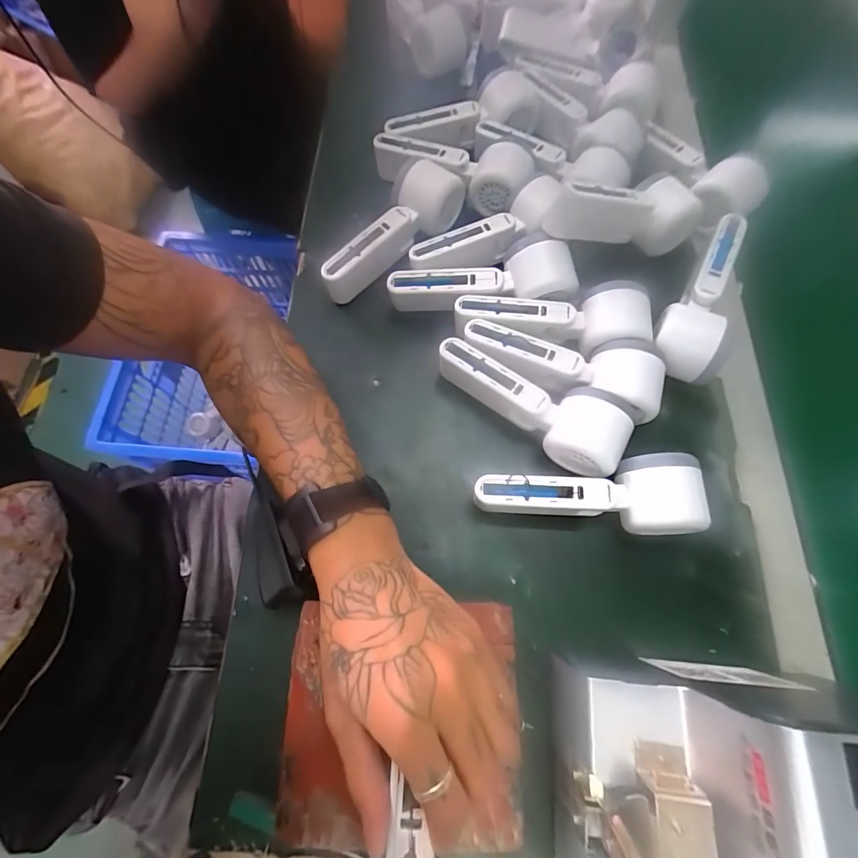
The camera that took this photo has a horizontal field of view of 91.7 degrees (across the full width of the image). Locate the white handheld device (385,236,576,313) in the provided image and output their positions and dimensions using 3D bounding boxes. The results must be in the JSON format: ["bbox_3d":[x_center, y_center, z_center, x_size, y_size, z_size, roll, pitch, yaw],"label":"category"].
[{"bbox_3d":[0.050,-0.130,0.375,0.172,0.056,0.049,-2,71,-1],"label":"white handheld device"}]

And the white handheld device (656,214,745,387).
[{"bbox_3d":[0.249,-0.115,0.371,0.064,0.048,0.167,31,74,10],"label":"white handheld device"}]

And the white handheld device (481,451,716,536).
[{"bbox_3d":[0.120,0.051,0.315,0.166,0.058,0.051,0,71,0],"label":"white handheld device"}]

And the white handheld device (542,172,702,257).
[{"bbox_3d":[0.175,-0.195,0.376,0.160,0.051,0.048,-11,70,-24],"label":"white handheld device"}]

